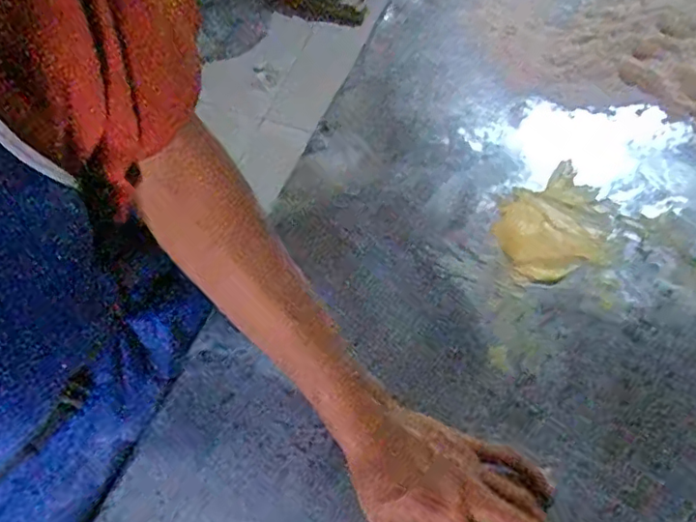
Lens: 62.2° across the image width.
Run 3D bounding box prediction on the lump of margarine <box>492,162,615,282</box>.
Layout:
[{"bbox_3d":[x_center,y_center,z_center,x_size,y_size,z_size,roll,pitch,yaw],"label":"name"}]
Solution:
[{"bbox_3d":[0.174,-0.031,0.491,0.099,0.011,0.085,-27,66,-6],"label":"lump of margarine"}]

